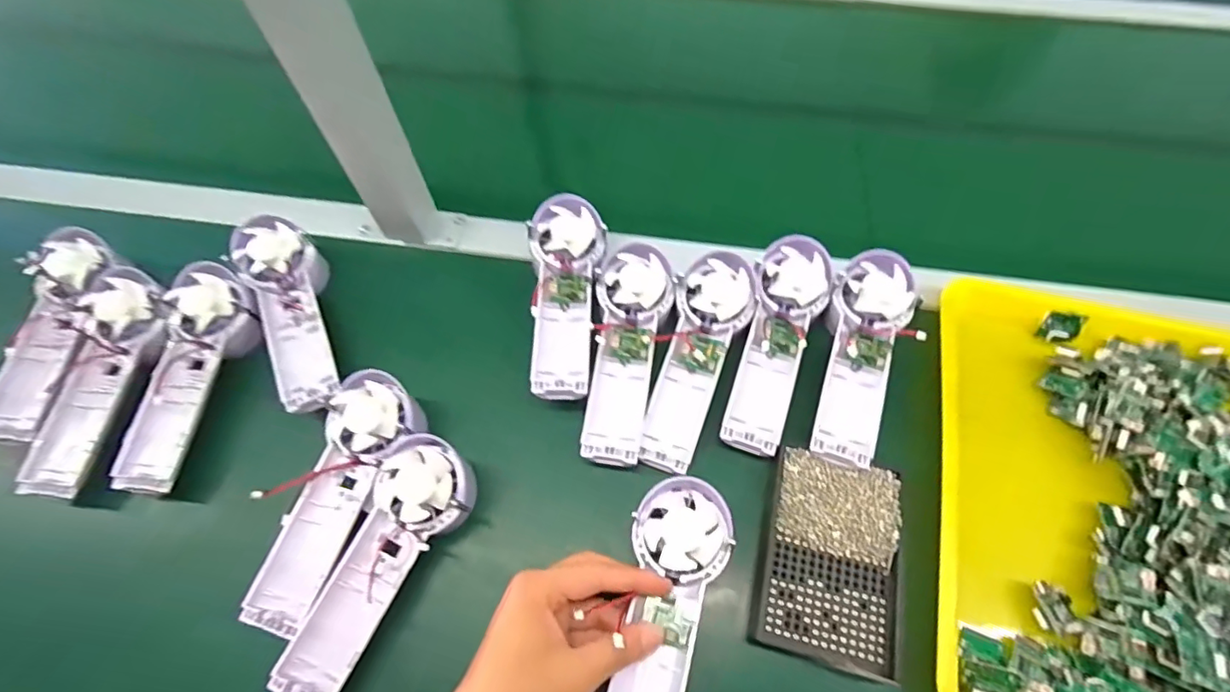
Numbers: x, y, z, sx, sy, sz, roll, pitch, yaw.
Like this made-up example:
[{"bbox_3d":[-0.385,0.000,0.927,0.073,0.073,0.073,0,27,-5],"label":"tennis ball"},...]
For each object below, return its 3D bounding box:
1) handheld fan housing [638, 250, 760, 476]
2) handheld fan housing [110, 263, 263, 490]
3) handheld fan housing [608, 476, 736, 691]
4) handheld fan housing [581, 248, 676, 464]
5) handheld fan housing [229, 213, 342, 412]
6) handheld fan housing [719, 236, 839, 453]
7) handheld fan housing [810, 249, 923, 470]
[{"bbox_3d":[0.062,0.008,0.441,0.061,0.041,0.175,19,64,10],"label":"handheld fan housing"},{"bbox_3d":[-0.328,0.019,0.432,0.065,0.034,0.180,2,63,2],"label":"handheld fan housing"},{"bbox_3d":[0.028,0.168,0.342,0.059,0.020,0.178,14,66,8],"label":"handheld fan housing"},{"bbox_3d":[0.011,0.002,0.439,0.058,0.030,0.176,5,63,3],"label":"handheld fan housing"},{"bbox_3d":[-0.266,-0.028,0.460,0.062,0.038,0.177,-21,64,-10],"label":"handheld fan housing"},{"bbox_3d":[0.124,-0.004,0.444,0.061,0.040,0.175,22,65,12],"label":"handheld fan housing"},{"bbox_3d":[0.188,0.005,0.433,0.060,0.029,0.175,21,65,11],"label":"handheld fan housing"}]

